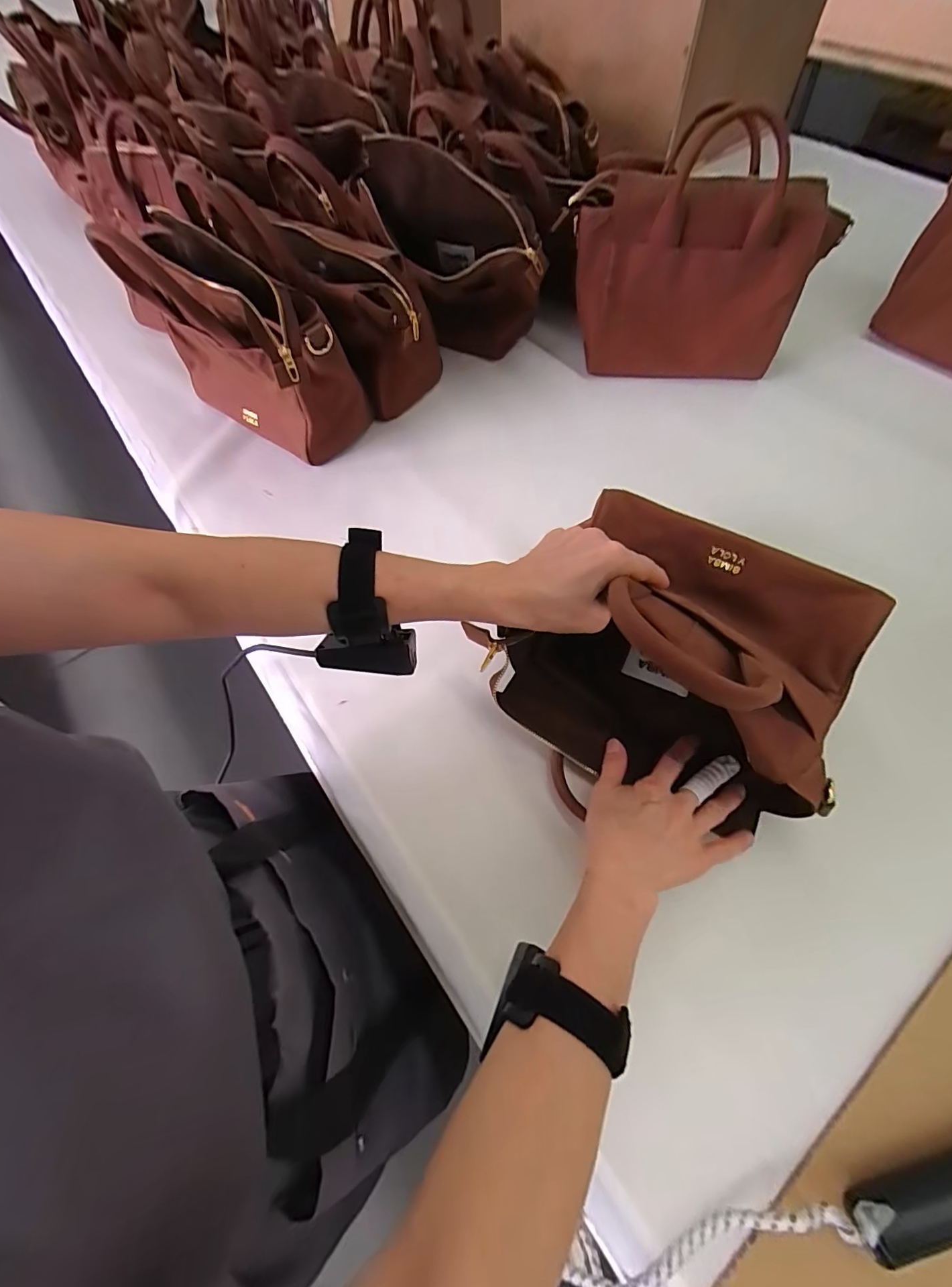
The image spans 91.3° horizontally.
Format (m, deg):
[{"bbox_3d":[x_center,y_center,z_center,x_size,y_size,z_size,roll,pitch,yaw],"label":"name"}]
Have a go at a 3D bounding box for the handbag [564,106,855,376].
[{"bbox_3d":[0.274,-0.474,0.594,0.297,0.223,0.132,10,64,8],"label":"handbag"}]

